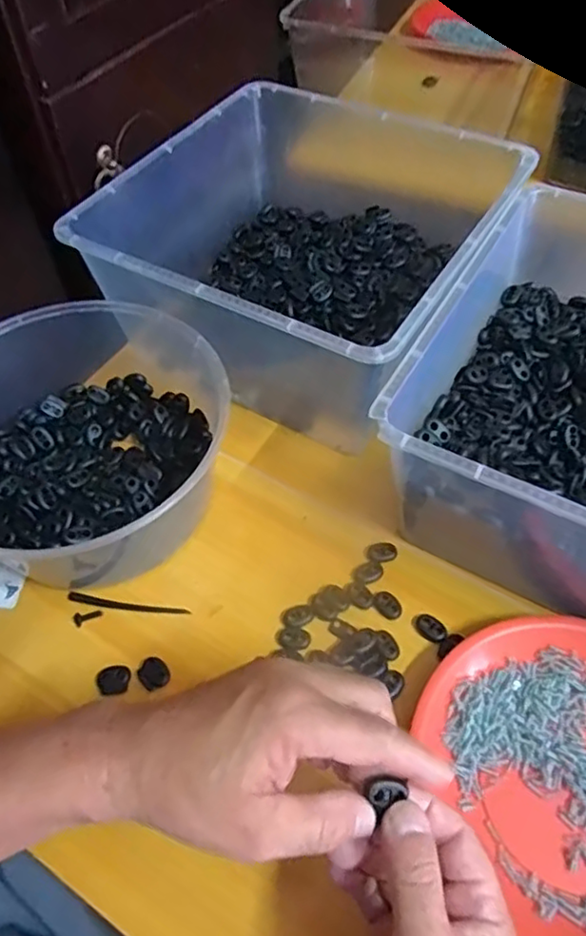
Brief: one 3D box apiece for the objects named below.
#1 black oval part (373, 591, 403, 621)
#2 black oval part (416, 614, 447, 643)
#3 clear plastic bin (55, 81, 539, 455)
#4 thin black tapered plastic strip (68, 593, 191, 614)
[{"bbox_3d":[0.068,0.097,0.452,0.016,0.004,0.021,-35,60,-21],"label":"black oval part"},{"bbox_3d":[0.096,0.112,0.443,0.021,0.004,0.016,27,59,20],"label":"black oval part"},{"bbox_3d":[0.012,-0.187,0.577,0.297,0.139,0.295,26,59,19],"label":"clear plastic bin"},{"bbox_3d":[-0.121,0.101,0.469,0.090,0.006,0.006,5,55,6],"label":"thin black tapered plastic strip"}]

